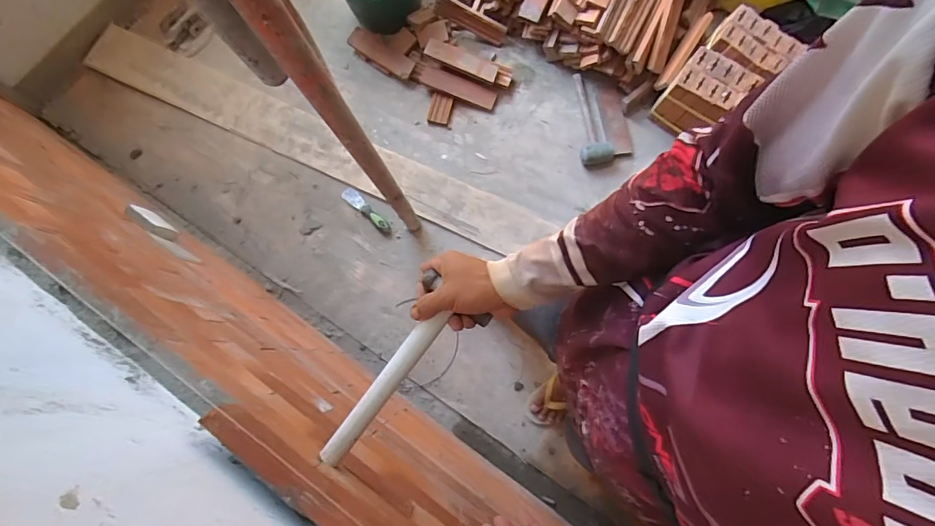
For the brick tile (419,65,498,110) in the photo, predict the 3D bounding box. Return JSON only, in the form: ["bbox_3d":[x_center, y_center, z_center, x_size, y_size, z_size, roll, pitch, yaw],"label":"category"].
[{"bbox_3d":[-0.030,-0.541,1.457,0.240,0.014,0.056,20,104,-2],"label":"brick tile"}]

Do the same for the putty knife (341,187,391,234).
[{"bbox_3d":[-0.295,-0.157,1.396,0.183,0.016,0.038,39,81,7],"label":"putty knife"}]

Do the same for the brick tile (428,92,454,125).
[{"bbox_3d":[-0.085,-0.480,1.463,0.065,0.016,0.089,12,79,2],"label":"brick tile"}]

